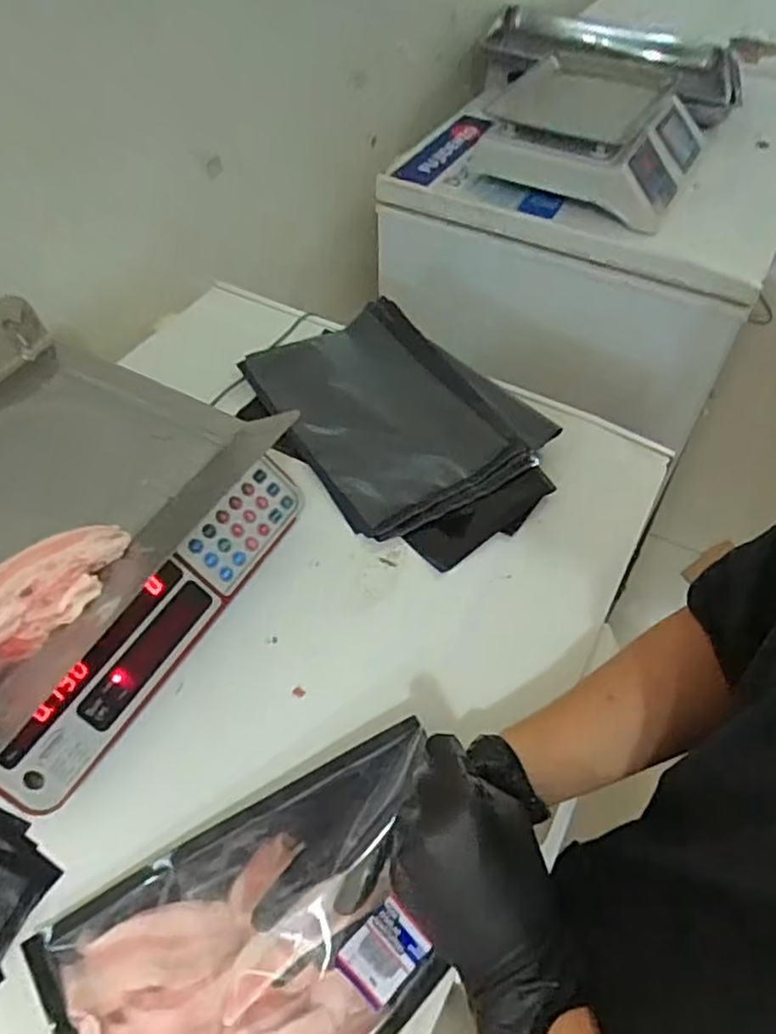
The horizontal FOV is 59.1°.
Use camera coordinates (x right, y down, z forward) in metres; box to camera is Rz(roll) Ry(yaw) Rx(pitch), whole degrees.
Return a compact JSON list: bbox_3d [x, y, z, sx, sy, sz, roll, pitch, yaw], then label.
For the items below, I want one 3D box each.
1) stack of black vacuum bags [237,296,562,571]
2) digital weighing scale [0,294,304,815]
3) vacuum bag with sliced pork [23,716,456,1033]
[{"bbox_3d":[0.018,-0.105,0.762,0.254,0.038,0.326,-35,72,-24],"label":"stack of black vacuum bags"},{"bbox_3d":[-0.308,0.009,0.600,0.341,0.134,0.349,25,55,15],"label":"digital weighing scale"},{"bbox_3d":[-0.071,0.274,0.438,0.272,0.067,0.188,-26,58,-22],"label":"vacuum bag with sliced pork"}]

